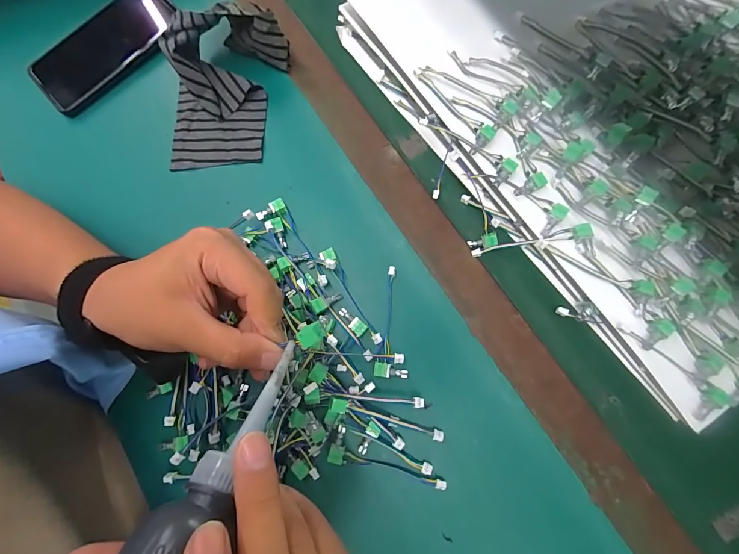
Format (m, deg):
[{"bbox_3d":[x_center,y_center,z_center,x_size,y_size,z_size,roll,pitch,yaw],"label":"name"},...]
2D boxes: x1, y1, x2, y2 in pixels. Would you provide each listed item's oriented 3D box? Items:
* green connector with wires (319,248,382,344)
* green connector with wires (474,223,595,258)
[{"bbox_3d":[-0.015,0.016,0.316,0.013,0.008,0.094,-32,78,-5],"label":"green connector with wires"},{"bbox_3d":[0.138,-0.030,0.311,0.096,0.011,0.013,-10,74,18],"label":"green connector with wires"}]

